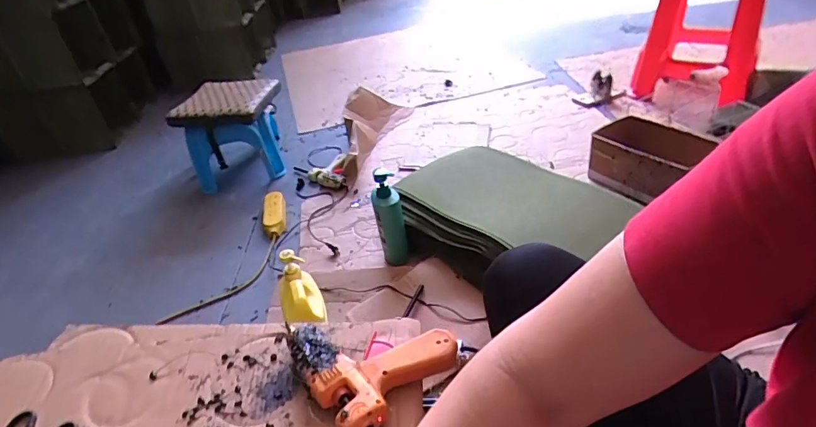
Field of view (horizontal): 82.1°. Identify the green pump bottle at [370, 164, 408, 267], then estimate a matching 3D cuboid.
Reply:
[{"bbox_3d":[-0.042,0.018,1.125,0.067,0.246,0.065,-13,38,-7],"label":"green pump bottle"}]

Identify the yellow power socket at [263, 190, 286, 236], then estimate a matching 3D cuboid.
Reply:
[{"bbox_3d":[-0.396,-0.001,1.386,0.065,0.033,0.195,-13,38,-7],"label":"yellow power socket"}]

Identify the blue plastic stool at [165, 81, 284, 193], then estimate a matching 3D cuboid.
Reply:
[{"bbox_3d":[-0.576,-0.275,1.580,0.283,0.274,0.336,-1,38,8],"label":"blue plastic stool"}]

